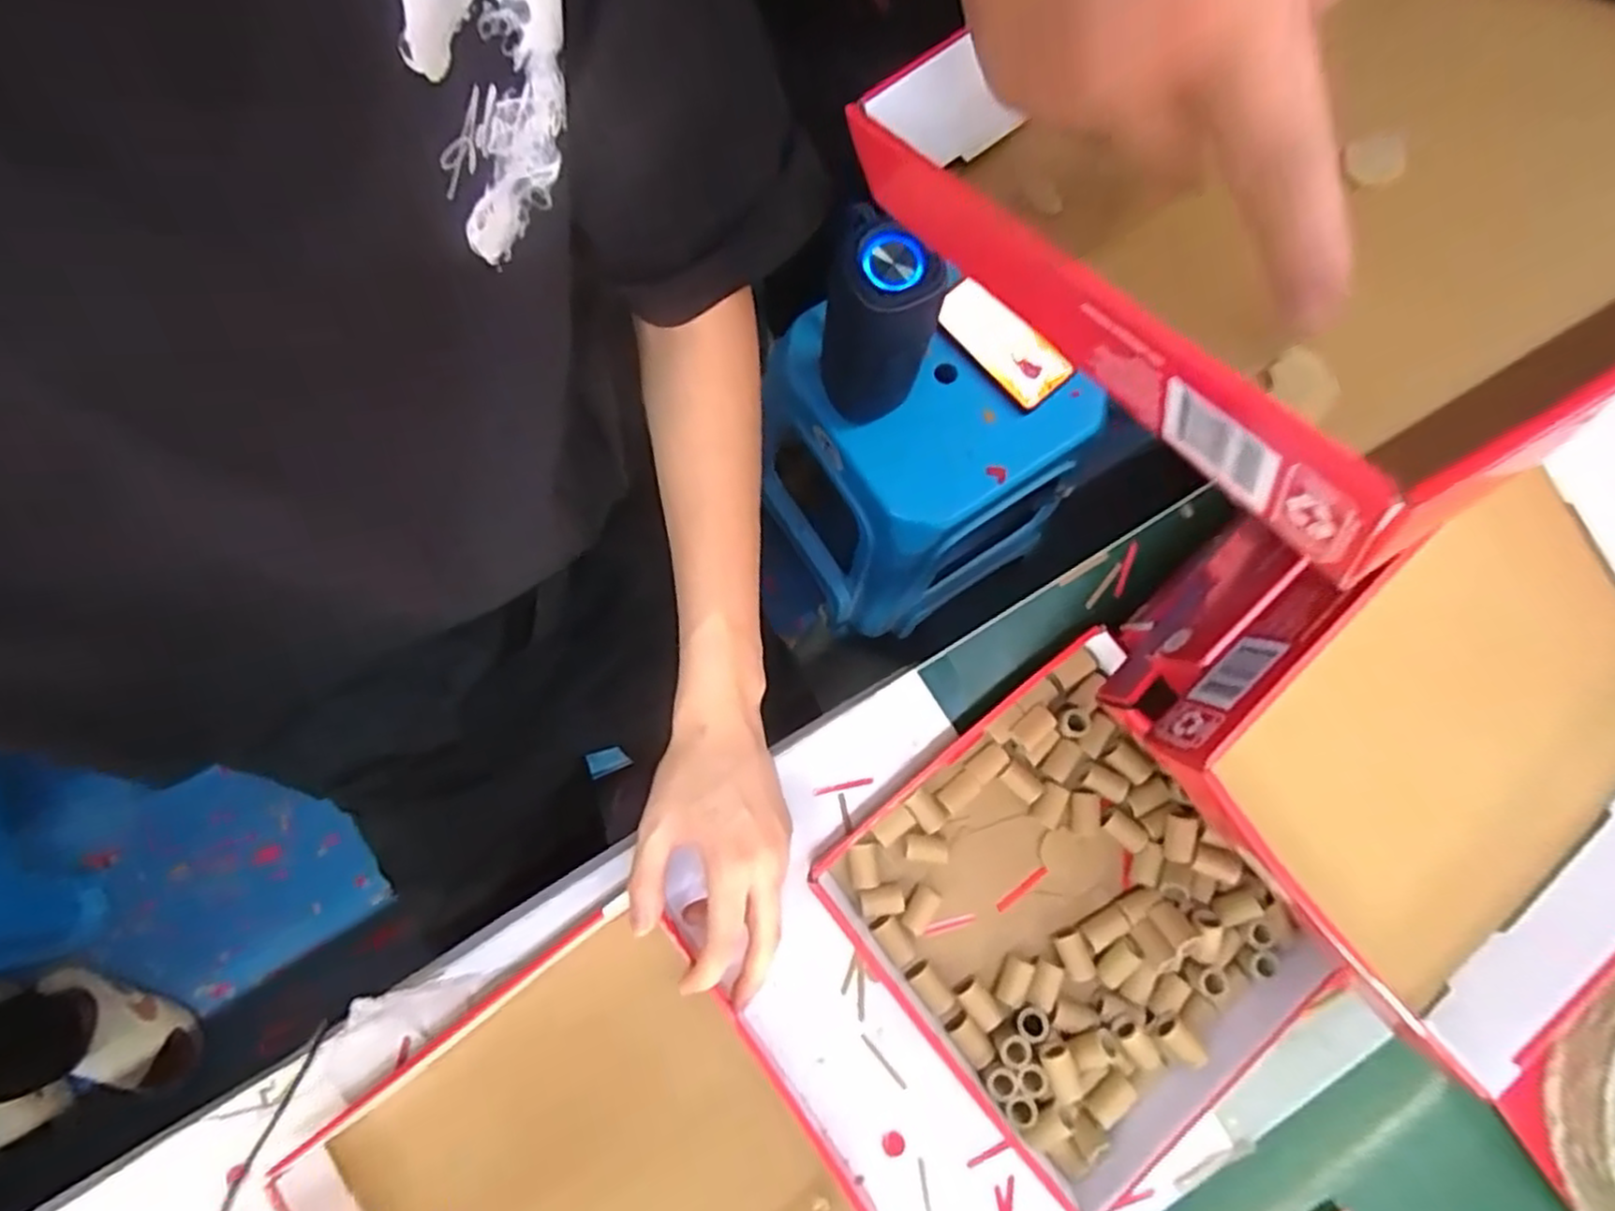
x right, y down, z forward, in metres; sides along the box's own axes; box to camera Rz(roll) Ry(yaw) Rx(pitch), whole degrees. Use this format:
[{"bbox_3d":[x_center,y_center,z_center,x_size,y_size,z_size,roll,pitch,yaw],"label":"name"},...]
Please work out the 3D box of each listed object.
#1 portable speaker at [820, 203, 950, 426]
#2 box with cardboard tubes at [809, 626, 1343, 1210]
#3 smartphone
[{"bbox_3d":[0.056,-0.251,0.680,0.097,0.219,0.065,42,81,7],"label":"portable speaker"},{"bbox_3d":[0.159,0.183,0.445,0.221,0.044,0.234,-38,81,-8],"label":"box with cardboard tubes"},{"bbox_3d":[0.206,-0.285,0.803,0.069,0.016,0.163,-43,78,5],"label":"smartphone"}]

